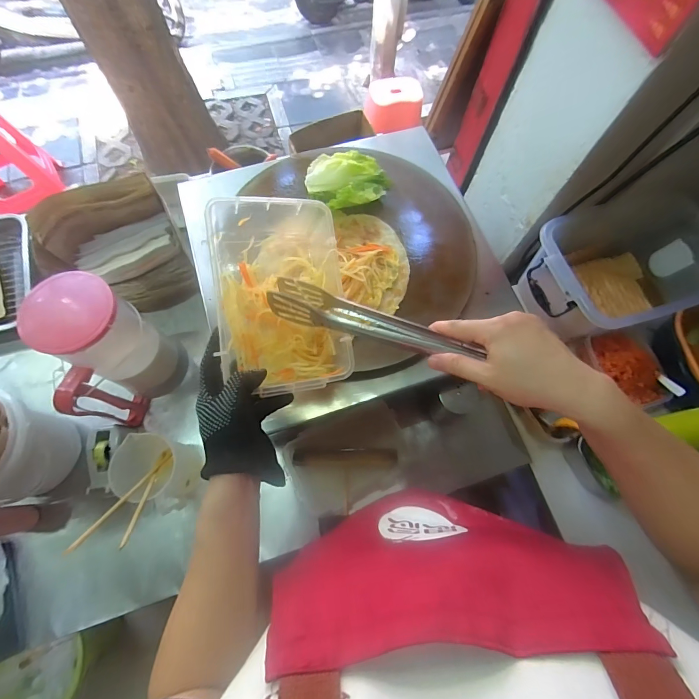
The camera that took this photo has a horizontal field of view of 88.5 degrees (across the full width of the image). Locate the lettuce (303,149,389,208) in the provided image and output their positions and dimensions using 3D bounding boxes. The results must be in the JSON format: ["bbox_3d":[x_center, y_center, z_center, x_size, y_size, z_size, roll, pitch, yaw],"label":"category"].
[{"bbox_3d":[-0.003,-0.269,0.559,0.126,0.036,0.107,-16,71,-7],"label":"lettuce"}]

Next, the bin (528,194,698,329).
[{"bbox_3d":[0.501,-0.141,0.679,0.330,0.147,0.226,-11,71,-6],"label":"bin"}]

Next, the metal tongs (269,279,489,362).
[{"bbox_3d":[0.020,-0.027,0.367,0.214,0.038,0.037,17,70,13],"label":"metal tongs"}]

